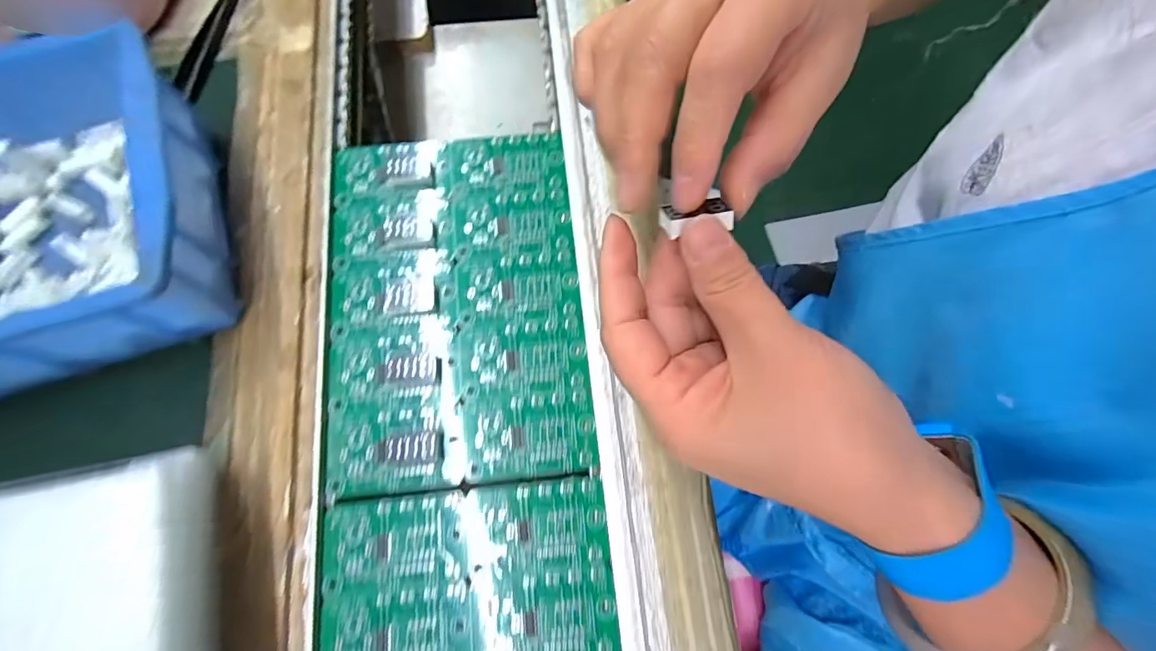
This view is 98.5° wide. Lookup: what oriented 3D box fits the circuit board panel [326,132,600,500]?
[{"bbox_3d":[-0.062,-0.015,0.251,0.123,0.005,0.181,-6,74,-3],"label":"circuit board panel"}]

